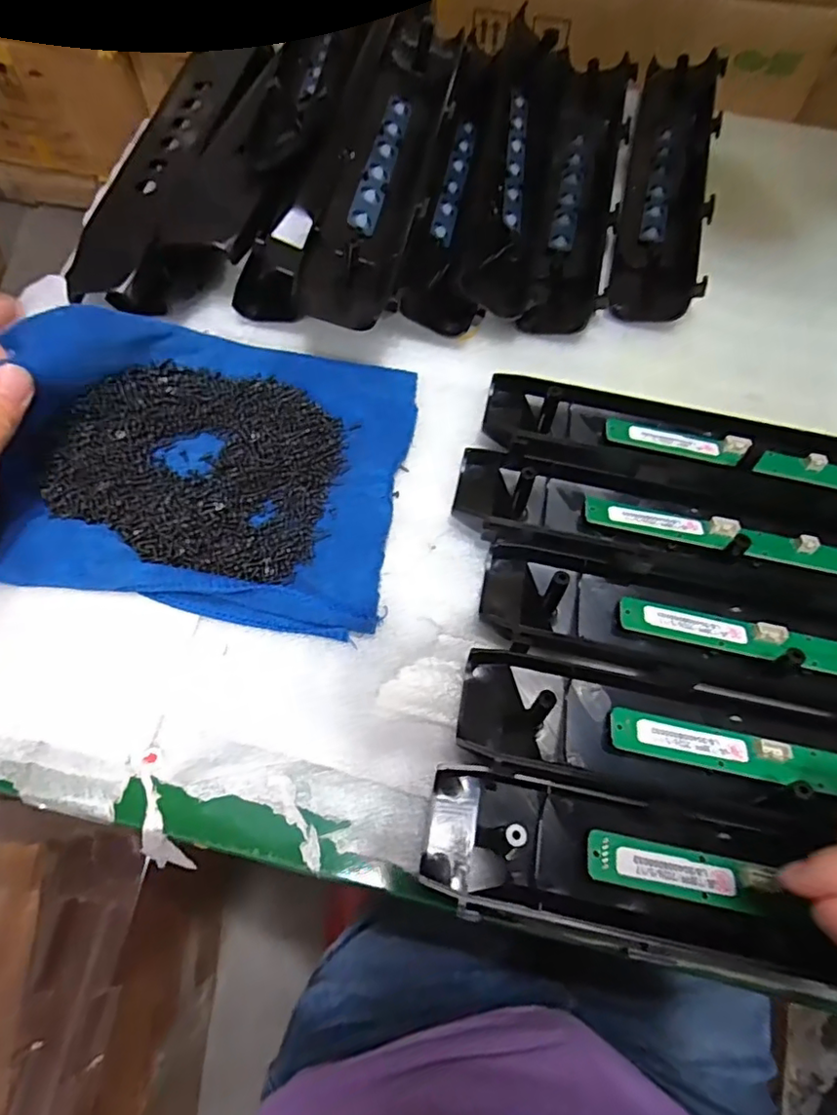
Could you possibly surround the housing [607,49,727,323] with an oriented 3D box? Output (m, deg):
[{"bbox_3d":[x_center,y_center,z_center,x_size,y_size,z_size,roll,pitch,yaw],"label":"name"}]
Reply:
[{"bbox_3d":[0.174,-0.267,0.406,0.057,0.025,0.256,14,68,4],"label":"housing"}]

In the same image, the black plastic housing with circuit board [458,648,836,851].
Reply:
[{"bbox_3d":[0.152,0.090,0.258,0.265,0.025,0.057,9,67,2],"label":"black plastic housing with circuit board"}]

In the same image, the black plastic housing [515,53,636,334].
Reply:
[{"bbox_3d":[0.111,-0.255,0.398,0.053,0.023,0.247,13,68,3],"label":"black plastic housing"}]

